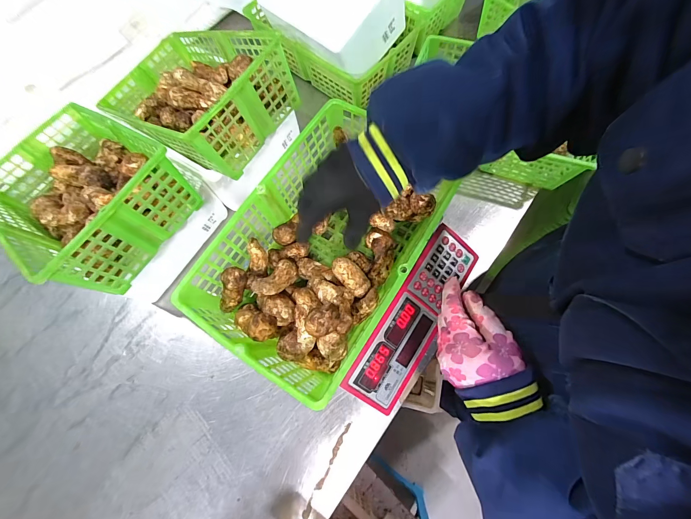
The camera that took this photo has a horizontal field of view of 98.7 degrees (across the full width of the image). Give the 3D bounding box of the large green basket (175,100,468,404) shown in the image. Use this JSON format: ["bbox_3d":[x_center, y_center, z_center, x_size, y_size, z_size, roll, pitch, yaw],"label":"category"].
[{"bbox_3d":[-0.023,-0.022,0.394,0.211,0.110,0.326,31,77,10],"label":"large green basket"}]

